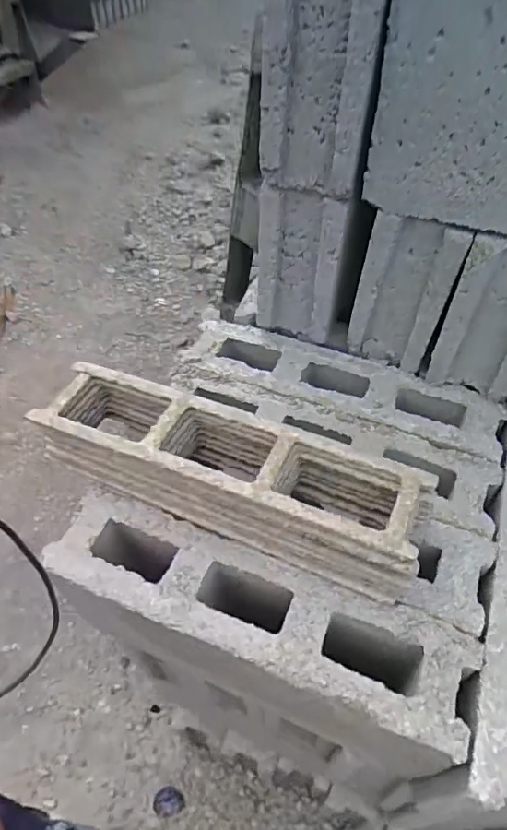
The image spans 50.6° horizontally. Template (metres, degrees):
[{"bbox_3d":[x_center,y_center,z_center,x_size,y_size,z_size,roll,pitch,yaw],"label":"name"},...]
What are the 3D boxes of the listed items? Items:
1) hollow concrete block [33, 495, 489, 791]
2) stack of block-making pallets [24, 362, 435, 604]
[{"bbox_3d":[-0.010,0.231,0.546,0.389,0.204,0.105,19,51,14],"label":"hollow concrete block"},{"bbox_3d":[-0.030,0.052,0.514,0.374,0.086,0.091,19,51,15],"label":"stack of block-making pallets"}]

